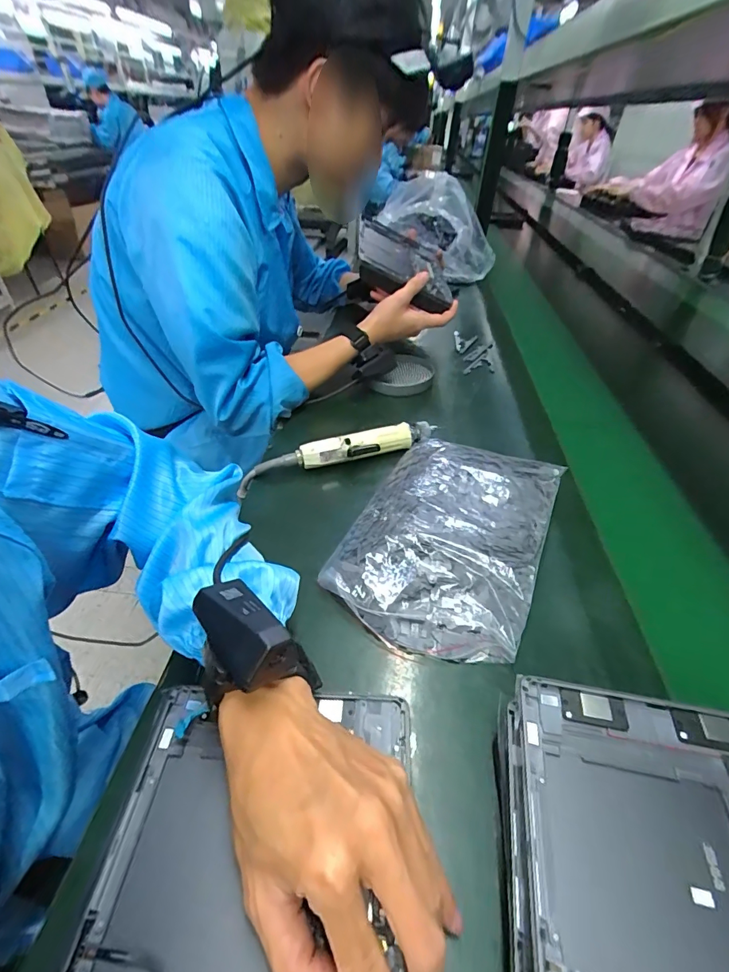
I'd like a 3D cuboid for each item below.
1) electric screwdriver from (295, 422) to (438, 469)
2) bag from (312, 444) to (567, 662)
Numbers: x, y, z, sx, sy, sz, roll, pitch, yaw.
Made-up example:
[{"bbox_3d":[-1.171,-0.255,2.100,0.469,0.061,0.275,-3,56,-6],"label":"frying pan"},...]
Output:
[{"bbox_3d":[0.008,-0.046,0.544,0.187,0.044,0.040,-13,44,-17],"label":"electric screwdriver"},{"bbox_3d":[0.090,0.039,0.439,0.181,0.028,0.277,20,44,18],"label":"bag"}]

